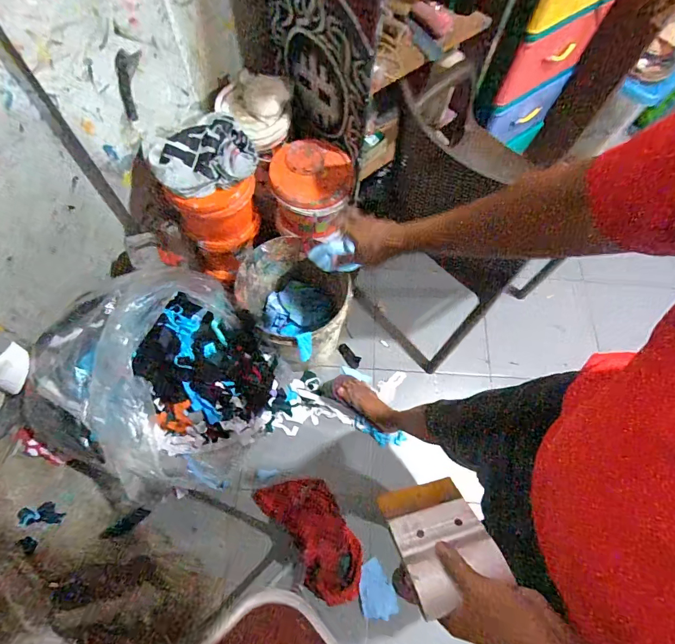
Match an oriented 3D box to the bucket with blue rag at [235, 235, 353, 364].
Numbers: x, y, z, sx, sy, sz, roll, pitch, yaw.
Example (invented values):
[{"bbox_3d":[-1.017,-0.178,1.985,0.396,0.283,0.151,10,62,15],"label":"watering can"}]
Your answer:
[{"bbox_3d":[-0.131,-0.028,1.248,0.322,0.349,0.348,1,67,-2],"label":"bucket with blue rag"}]

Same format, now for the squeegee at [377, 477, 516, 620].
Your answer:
[{"bbox_3d":[0.110,0.231,0.434,0.095,0.011,0.132,-12,27,-10],"label":"squeegee"}]

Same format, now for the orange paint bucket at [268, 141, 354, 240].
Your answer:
[{"bbox_3d":[-0.069,-0.357,1.107,0.206,0.174,0.225,1,67,-2],"label":"orange paint bucket"}]

